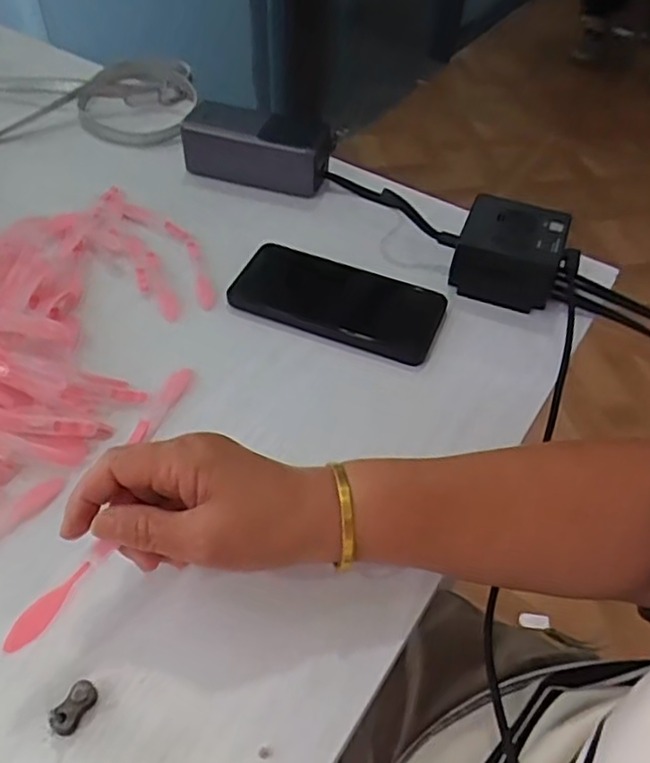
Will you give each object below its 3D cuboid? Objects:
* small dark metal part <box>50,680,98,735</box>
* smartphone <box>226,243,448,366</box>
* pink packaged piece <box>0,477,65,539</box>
[{"bbox_3d":[-0.118,0.153,0.304,0.010,0.014,0.023,23,51,16],"label":"small dark metal part"},{"bbox_3d":[0.010,-0.065,0.494,0.155,0.015,0.079,19,50,12],"label":"smartphone"},{"bbox_3d":[-0.182,0.081,0.368,0.015,0.005,0.074,33,55,23],"label":"pink packaged piece"}]

